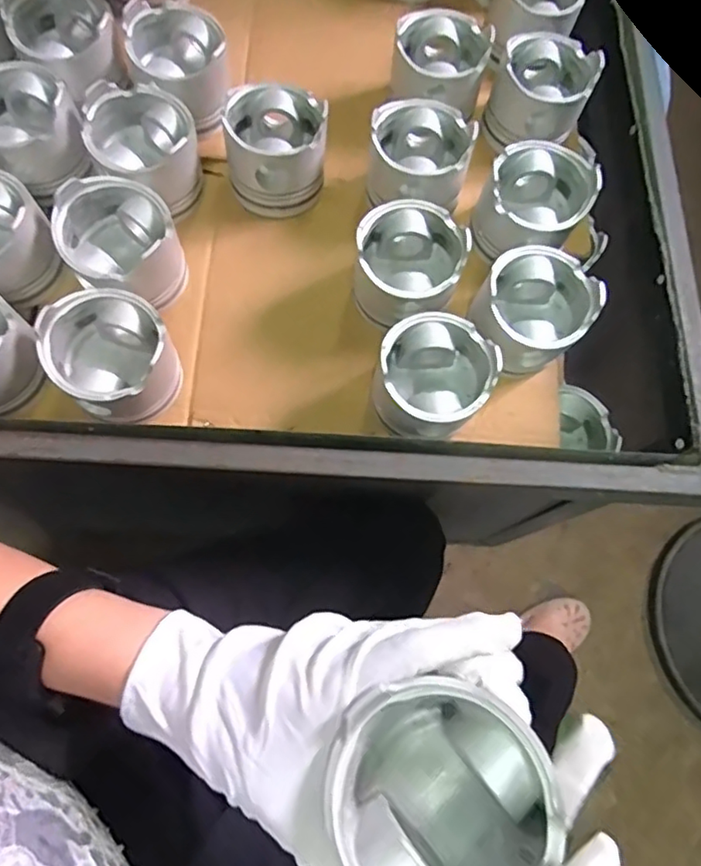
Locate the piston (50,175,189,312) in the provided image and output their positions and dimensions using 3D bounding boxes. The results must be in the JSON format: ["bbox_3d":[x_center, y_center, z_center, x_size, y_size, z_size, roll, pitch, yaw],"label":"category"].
[{"bbox_3d":[-0.196,-0.155,0.511,0.089,0.086,0.090,-39,80,-15],"label":"piston"}]

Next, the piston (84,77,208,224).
[{"bbox_3d":[-0.184,-0.252,0.539,0.092,0.079,0.097,-16,74,-10],"label":"piston"}]

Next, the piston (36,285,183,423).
[{"bbox_3d":[-0.189,-0.058,0.483,0.101,0.086,0.093,1,72,-5],"label":"piston"}]

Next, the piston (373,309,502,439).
[{"bbox_3d":[0.068,-0.045,0.486,0.088,0.070,0.088,1,72,-5],"label":"piston"}]

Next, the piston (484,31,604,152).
[{"bbox_3d":[0.187,-0.339,0.585,0.093,0.072,0.096,26,72,3],"label":"piston"}]

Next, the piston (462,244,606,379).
[{"bbox_3d":[0.153,-0.100,0.510,0.098,0.075,0.094,1,72,-5],"label":"piston"}]

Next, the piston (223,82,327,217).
[{"bbox_3d":[-0.069,-0.267,0.558,0.089,0.081,0.090,1,72,-5],"label":"piston"}]

